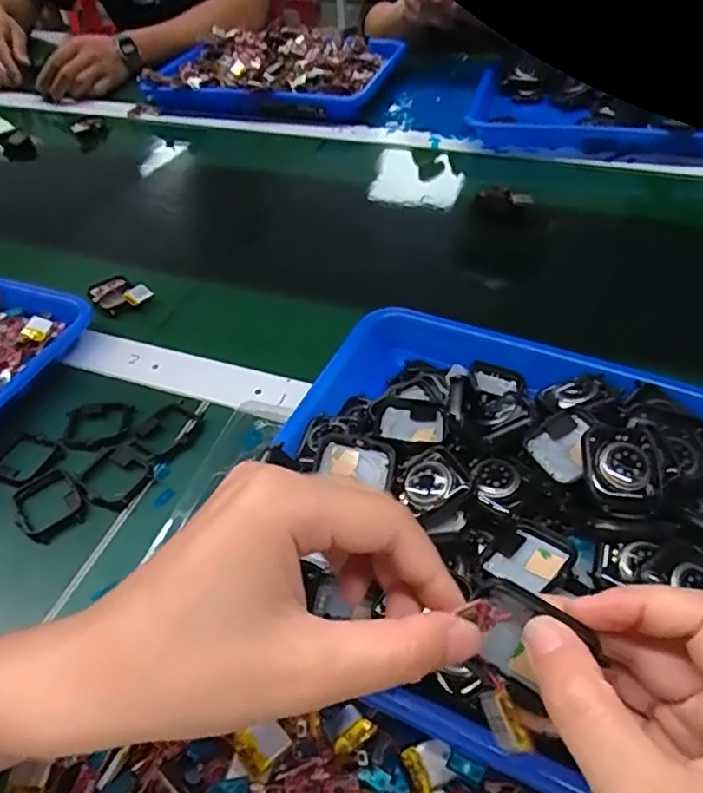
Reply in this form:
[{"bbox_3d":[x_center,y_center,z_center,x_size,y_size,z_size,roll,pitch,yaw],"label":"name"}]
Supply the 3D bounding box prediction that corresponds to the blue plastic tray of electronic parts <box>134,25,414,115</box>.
[{"bbox_3d":[-0.108,-0.456,0.842,0.337,0.065,0.223,9,48,13],"label":"blue plastic tray of electronic parts"}]

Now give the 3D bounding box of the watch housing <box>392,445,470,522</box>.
[{"bbox_3d":[0.040,0.045,0.314,0.034,0.009,0.032,-23,49,-16],"label":"watch housing"}]

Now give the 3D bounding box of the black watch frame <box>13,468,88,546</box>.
[{"bbox_3d":[-0.188,0.066,0.374,0.039,0.007,0.053,-36,54,-26],"label":"black watch frame"}]

